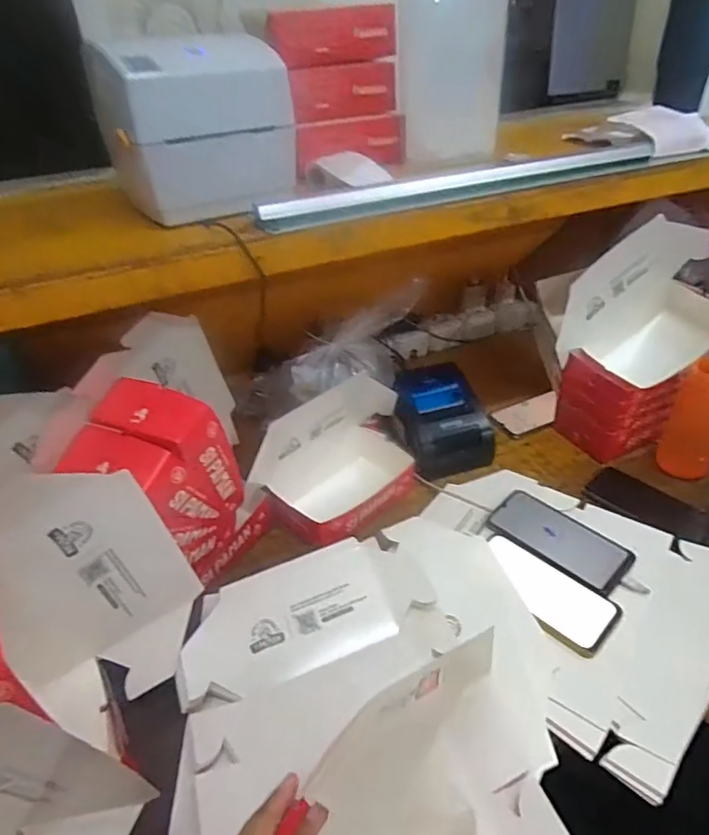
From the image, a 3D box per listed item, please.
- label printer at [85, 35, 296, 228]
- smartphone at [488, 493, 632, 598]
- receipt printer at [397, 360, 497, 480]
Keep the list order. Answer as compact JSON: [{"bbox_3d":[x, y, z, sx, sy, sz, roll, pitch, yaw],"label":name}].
[{"bbox_3d":[-0.188,-0.339,0.636,0.165,0.155,0.182,-25,41,-26],"label":"label printer"},{"bbox_3d":[0.263,0.154,0.708,0.172,0.014,0.081,28,47,36],"label":"smartphone"},{"bbox_3d":[0.130,-0.005,0.899,0.147,0.112,0.189,-11,37,-9],"label":"receipt printer"}]

